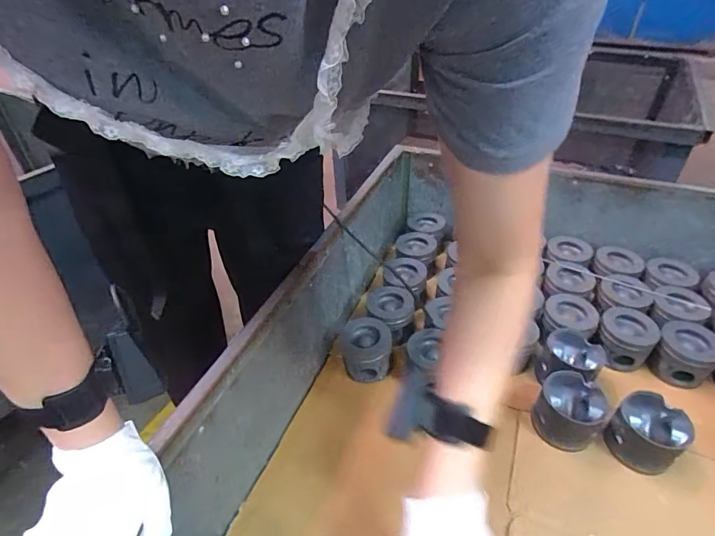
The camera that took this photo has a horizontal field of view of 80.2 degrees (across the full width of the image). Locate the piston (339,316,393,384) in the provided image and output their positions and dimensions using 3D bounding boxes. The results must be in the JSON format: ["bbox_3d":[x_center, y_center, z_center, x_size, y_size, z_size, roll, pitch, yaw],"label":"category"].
[{"bbox_3d":[0.015,0.144,0.750,0.085,0.087,0.078,-4,39,-2],"label":"piston"}]

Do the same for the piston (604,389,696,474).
[{"bbox_3d":[0.422,0.245,0.621,0.105,0.075,0.091,-25,44,-25],"label":"piston"}]

